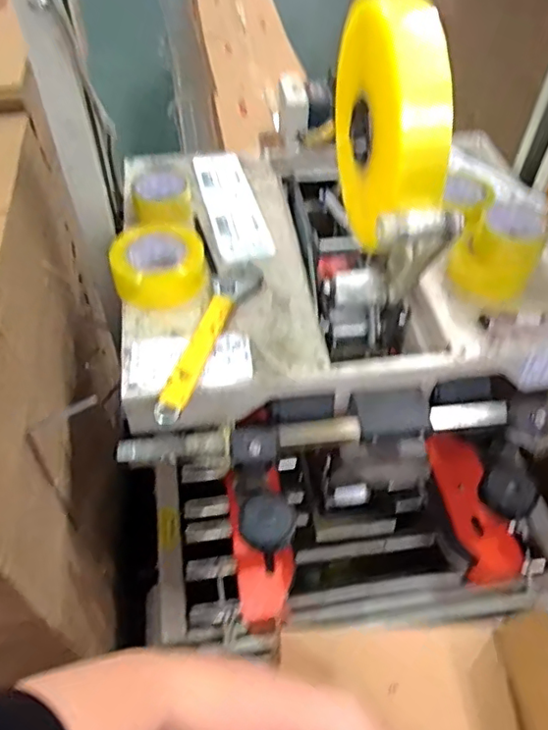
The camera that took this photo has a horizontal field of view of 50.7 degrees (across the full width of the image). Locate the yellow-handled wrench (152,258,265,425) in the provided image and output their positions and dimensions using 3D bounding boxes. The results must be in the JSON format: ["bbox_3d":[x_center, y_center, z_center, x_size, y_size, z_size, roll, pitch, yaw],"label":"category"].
[{"bbox_3d":[-0.088,-0.044,0.770,0.059,0.018,0.291,19,53,14],"label":"yellow-handled wrench"}]

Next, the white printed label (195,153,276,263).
[{"bbox_3d":[-0.071,-0.266,0.943,0.083,0.009,0.290,-11,52,-10],"label":"white printed label"}]

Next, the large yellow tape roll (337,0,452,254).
[{"bbox_3d":[0.124,-0.266,0.642,0.066,0.247,0.248,-4,51,-4],"label":"large yellow tape roll"}]

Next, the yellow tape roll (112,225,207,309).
[{"bbox_3d":[-0.163,-0.147,0.822,0.128,0.047,0.126,0,51,-1],"label":"yellow tape roll"}]

